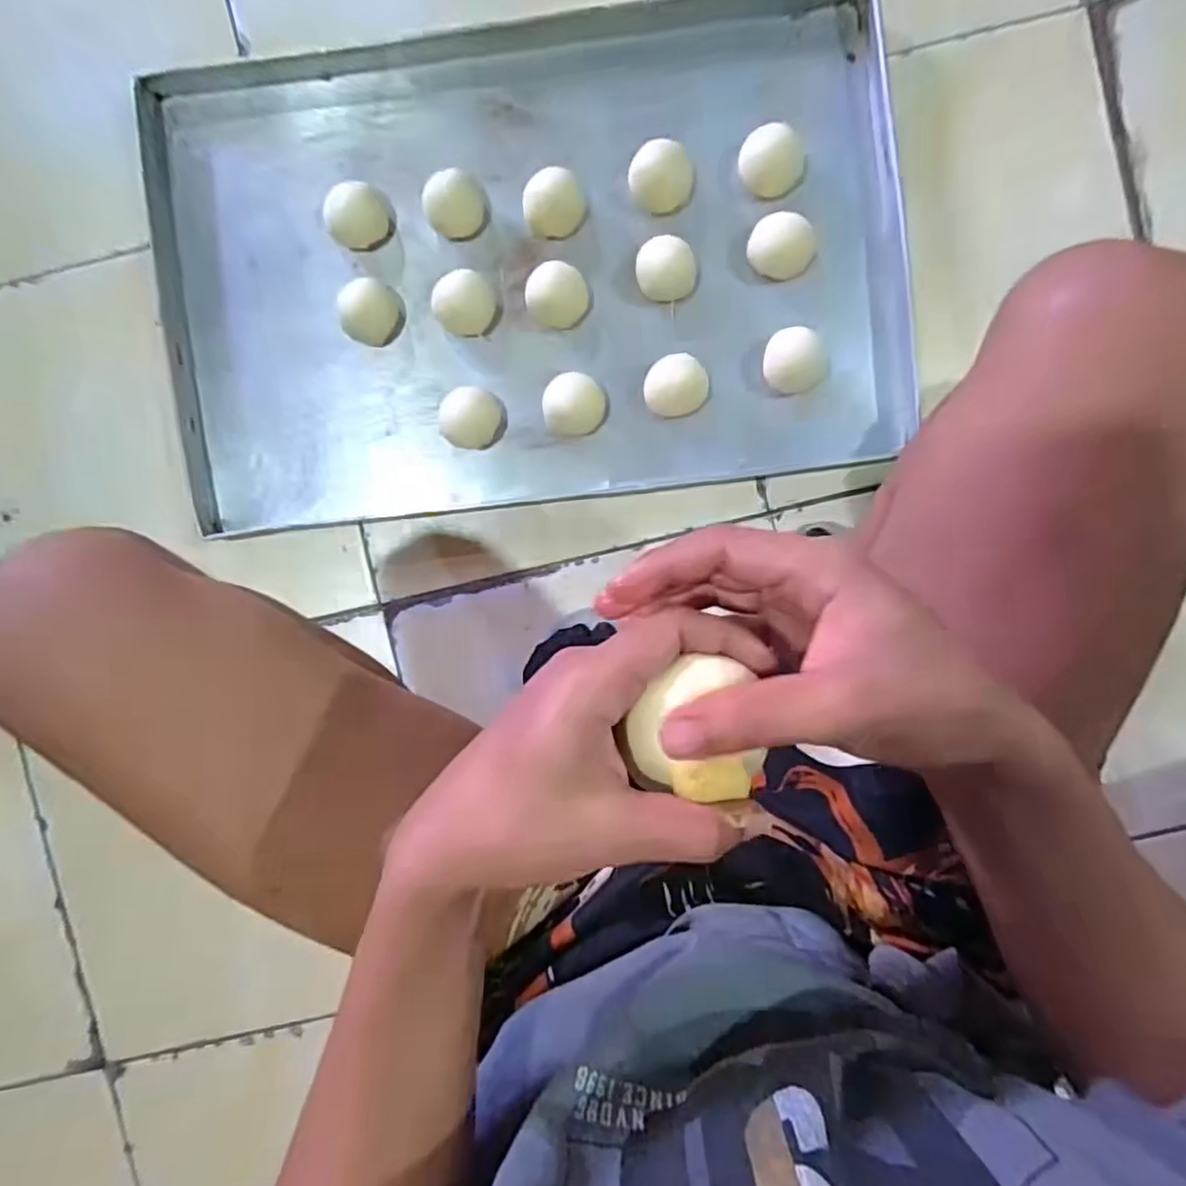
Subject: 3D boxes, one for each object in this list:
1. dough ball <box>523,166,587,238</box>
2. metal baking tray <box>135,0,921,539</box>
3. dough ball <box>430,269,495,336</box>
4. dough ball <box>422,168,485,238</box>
[{"bbox_3d":[-0.034,-0.371,0.644,0.065,0.040,0.057,1,91,1],"label":"dough ball"},{"bbox_3d":[-0.062,-0.315,0.649,0.711,0.049,0.457,-6,93,1],"label":"metal baking tray"},{"bbox_3d":[-0.125,-0.278,0.636,0.059,0.031,0.051,19,91,1],"label":"dough ball"},{"bbox_3d":[-0.130,-0.372,0.643,0.061,0.043,0.055,-18,90,1],"label":"dough ball"}]

